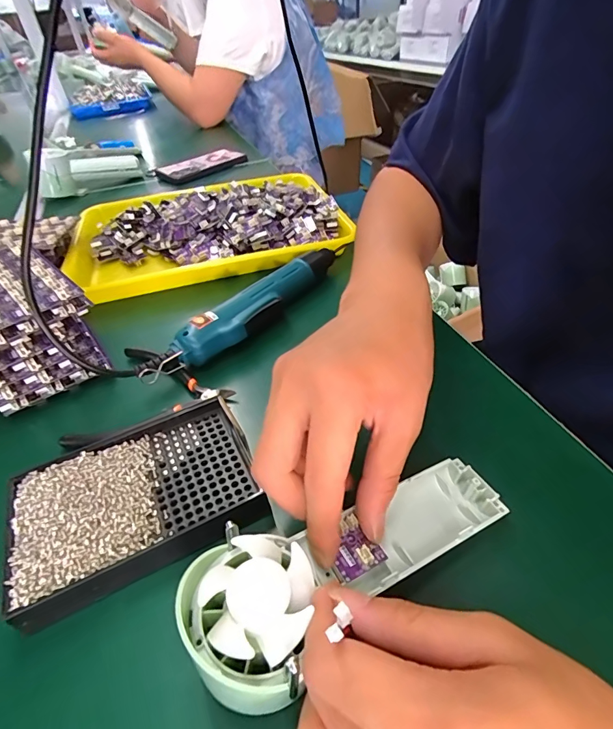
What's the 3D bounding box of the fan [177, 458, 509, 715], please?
[{"bbox_3d":[0.026,0.092,0.203,0.172,0.031,0.066,-12,40,-31],"label":"fan"}]

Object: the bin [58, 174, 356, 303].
[{"bbox_3d":[-0.128,-0.179,0.514,0.330,0.050,0.249,-14,43,-10],"label":"bin"}]

